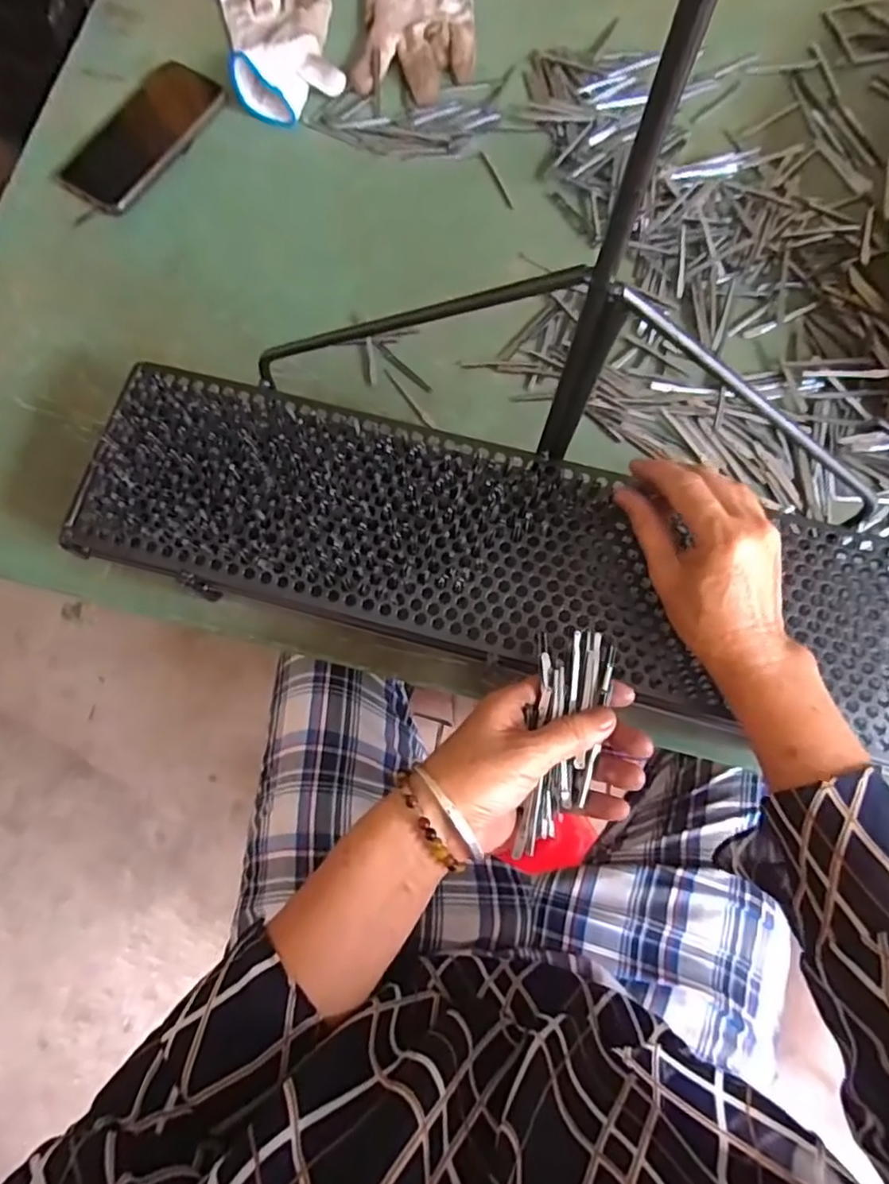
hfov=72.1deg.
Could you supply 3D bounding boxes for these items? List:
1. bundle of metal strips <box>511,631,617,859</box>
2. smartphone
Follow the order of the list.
[{"bbox_3d":[0.066,0.086,0.354,0.043,0.038,0.130,15,76,5],"label":"bundle of metal strips"},{"bbox_3d":[-0.279,-0.423,0.566,0.072,0.015,0.165,32,80,8],"label":"smartphone"}]

